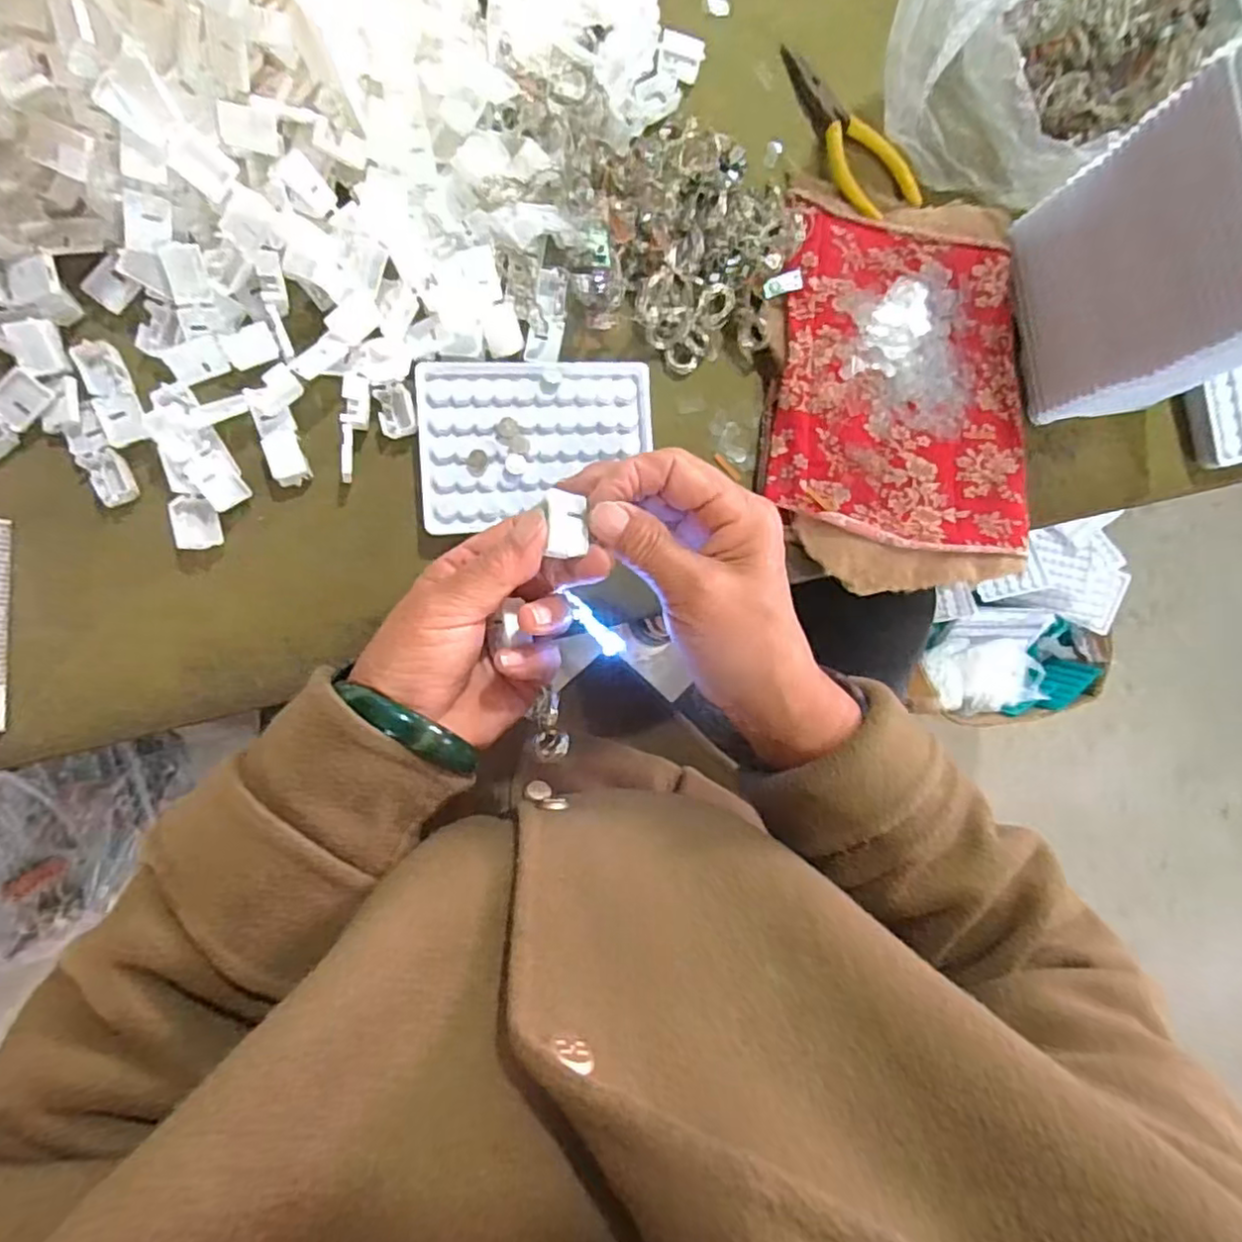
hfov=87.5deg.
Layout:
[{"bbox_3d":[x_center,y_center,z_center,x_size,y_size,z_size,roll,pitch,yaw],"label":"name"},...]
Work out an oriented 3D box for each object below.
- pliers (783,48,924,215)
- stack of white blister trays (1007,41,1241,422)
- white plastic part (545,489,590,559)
[{"bbox_3d":[0.144,-0.309,0.408,0.048,0.015,0.118,-29,95,-9],"label":"pliers"},{"bbox_3d":[0.318,-0.203,0.363,0.088,0.144,0.133,-14,92,-10],"label":"stack of white blister trays"},{"bbox_3d":[-0.022,-0.040,0.271,0.018,0.005,0.027,2,89,-10],"label":"white plastic part"}]

